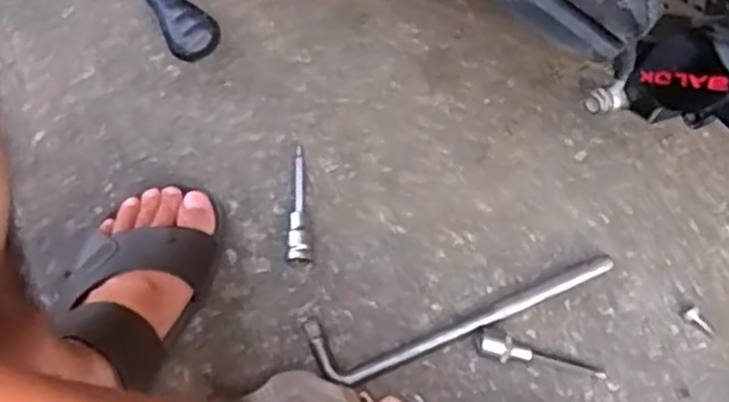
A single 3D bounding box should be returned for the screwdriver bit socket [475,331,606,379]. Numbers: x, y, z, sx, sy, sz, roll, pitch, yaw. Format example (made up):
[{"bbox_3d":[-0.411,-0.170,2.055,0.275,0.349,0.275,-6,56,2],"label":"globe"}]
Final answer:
[{"bbox_3d":[0.133,0.117,0.561,0.097,0.022,0.018,15,76,-8],"label":"screwdriver bit socket"}]

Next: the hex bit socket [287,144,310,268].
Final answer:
[{"bbox_3d":[-0.055,0.001,0.600,0.017,0.024,0.099,-3,75,0],"label":"hex bit socket"}]

